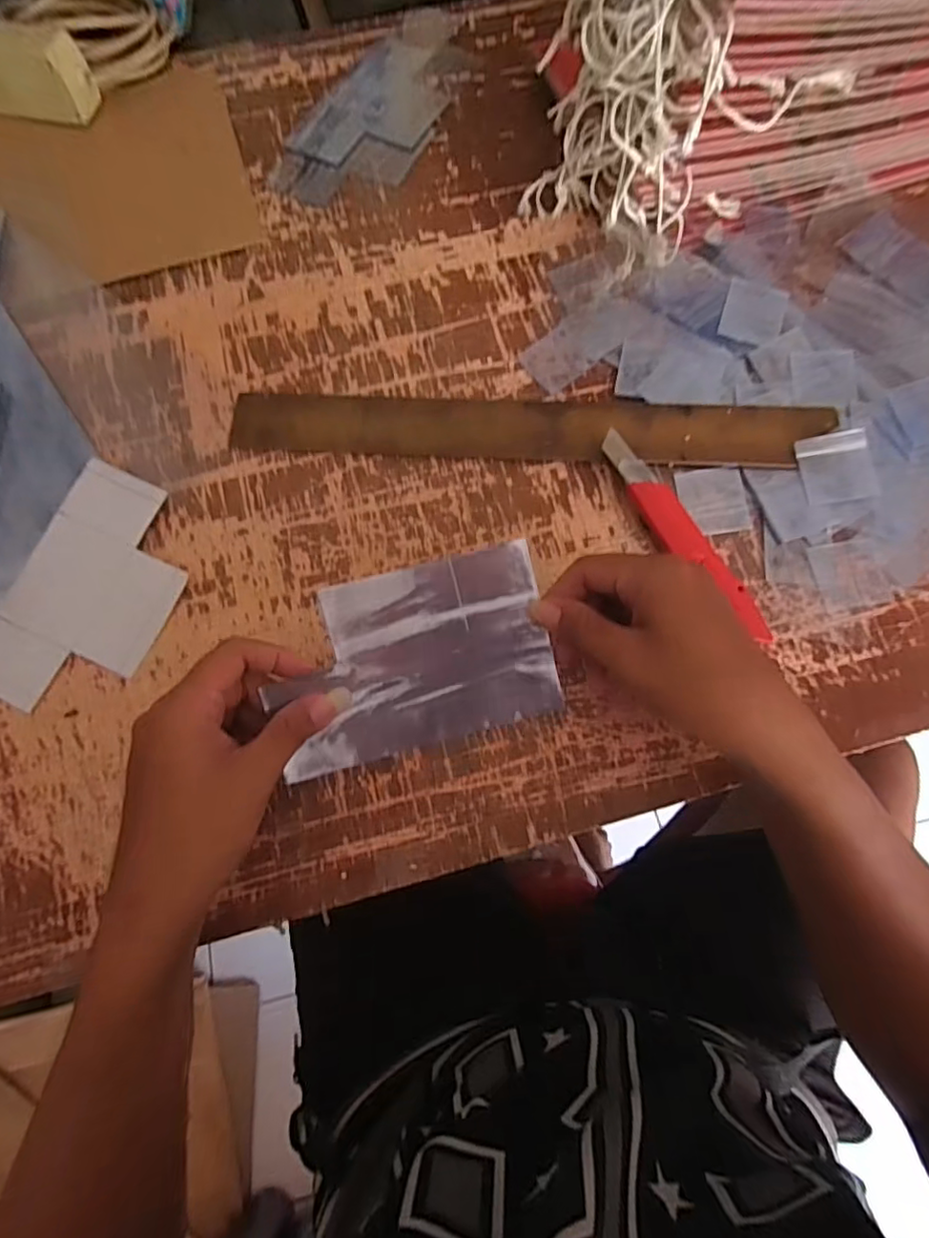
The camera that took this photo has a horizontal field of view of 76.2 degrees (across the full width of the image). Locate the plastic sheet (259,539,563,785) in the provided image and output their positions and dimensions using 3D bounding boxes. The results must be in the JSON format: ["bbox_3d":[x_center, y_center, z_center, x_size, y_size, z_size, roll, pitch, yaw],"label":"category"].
[{"bbox_3d":[-0.030,0.026,0.364,0.168,0.016,0.110,-15,99,-9],"label":"plastic sheet"}]

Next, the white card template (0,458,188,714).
[{"bbox_3d":[-0.251,-0.018,0.397,0.100,0.020,0.165,22,74,9],"label":"white card template"}]

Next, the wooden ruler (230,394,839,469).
[{"bbox_3d":[0.041,-0.139,0.431,0.424,0.011,0.047,3,72,3],"label":"wooden ruler"}]

